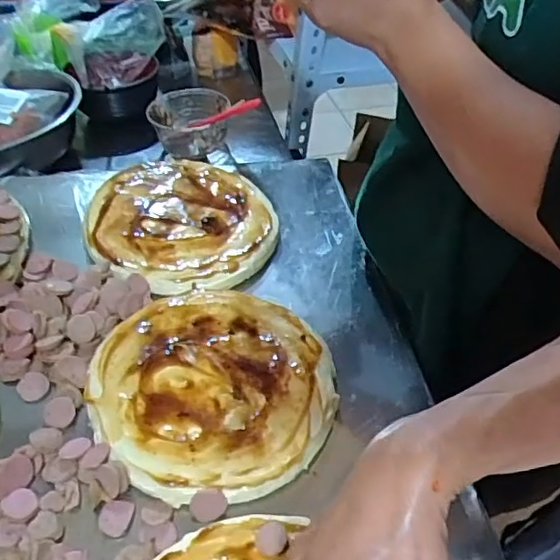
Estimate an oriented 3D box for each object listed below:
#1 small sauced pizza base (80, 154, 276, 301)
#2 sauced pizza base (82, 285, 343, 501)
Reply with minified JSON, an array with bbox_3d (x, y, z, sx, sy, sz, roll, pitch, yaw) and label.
[{"bbox_3d":[-0.101,-0.068,0.627,0.192,0.019,0.192,3,44,-3],"label":"small sauced pizza base"},{"bbox_3d":[-0.053,0.082,0.487,0.192,0.013,0.192,-16,48,-21],"label":"sauced pizza base"}]

